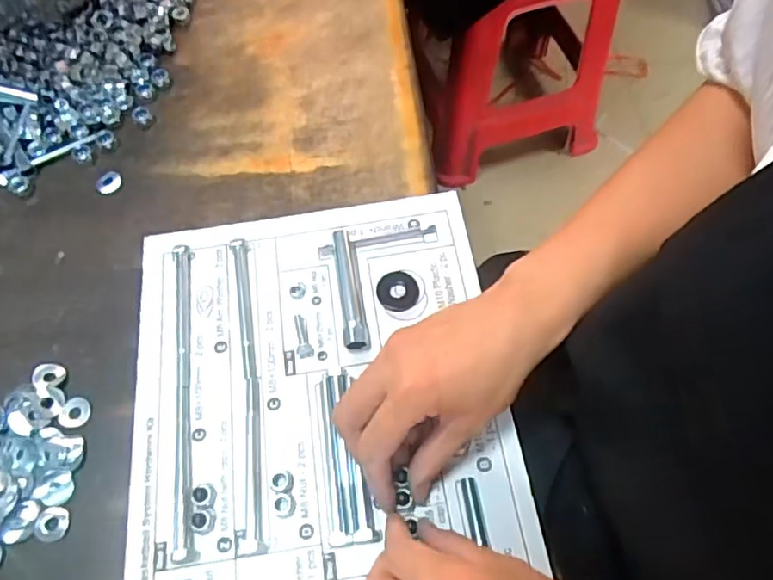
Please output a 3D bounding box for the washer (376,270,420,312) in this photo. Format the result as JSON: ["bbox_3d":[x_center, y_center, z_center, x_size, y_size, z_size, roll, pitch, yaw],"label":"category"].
[{"bbox_3d":[0.008,0.000,0.417,0.029,0.004,0.030,-1,61,1],"label":"washer"}]

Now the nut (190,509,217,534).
[{"bbox_3d":[-0.108,0.135,0.351,0.013,0.011,0.014,6,62,5],"label":"nut"}]

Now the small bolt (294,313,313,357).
[{"bbox_3d":[-0.058,0.030,0.405,0.010,0.007,0.032,-16,62,-7],"label":"small bolt"}]

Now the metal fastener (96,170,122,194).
[{"bbox_3d":[-0.223,-0.087,0.479,0.020,0.004,0.019,-16,62,-7],"label":"metal fastener"}]

